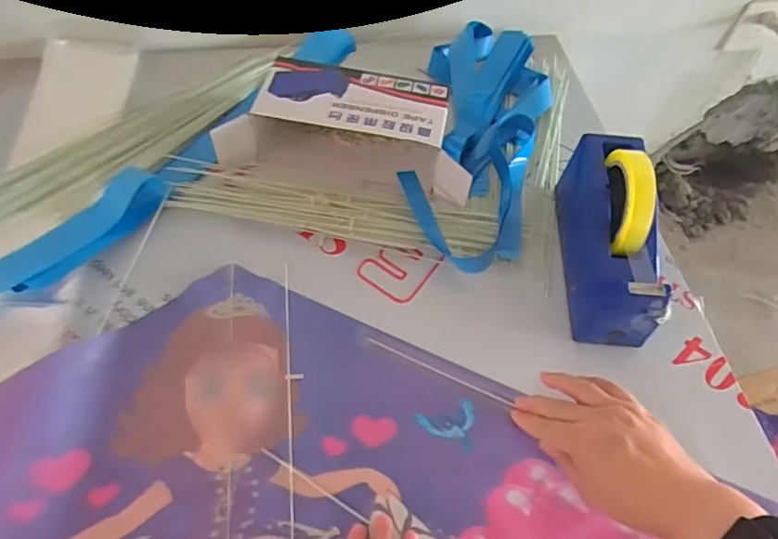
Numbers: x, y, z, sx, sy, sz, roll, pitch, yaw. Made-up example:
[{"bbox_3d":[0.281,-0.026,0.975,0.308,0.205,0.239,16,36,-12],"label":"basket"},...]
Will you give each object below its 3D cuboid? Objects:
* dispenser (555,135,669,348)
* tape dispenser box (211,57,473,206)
[{"bbox_3d":[0.224,-0.040,0.543,0.065,0.129,0.197,3,58,-2],"label":"dispenser"},{"bbox_3d":[-0.042,-0.163,0.631,0.271,0.073,0.128,10,58,2],"label":"tape dispenser box"}]

